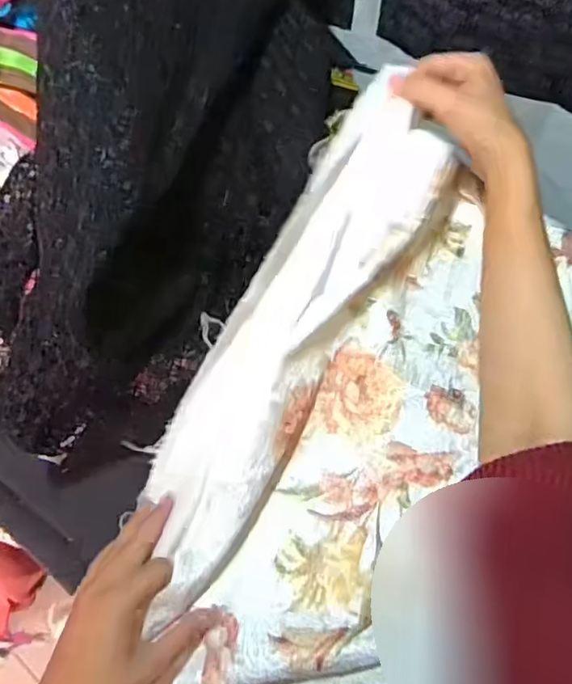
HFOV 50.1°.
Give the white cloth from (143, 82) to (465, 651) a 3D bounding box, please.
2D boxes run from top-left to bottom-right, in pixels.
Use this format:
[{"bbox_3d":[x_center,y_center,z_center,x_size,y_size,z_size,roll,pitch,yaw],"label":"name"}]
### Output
[{"bbox_3d":[0.000,-0.001,0.466,0.095,0.045,0.401,28,85,10],"label":"white cloth"}]

